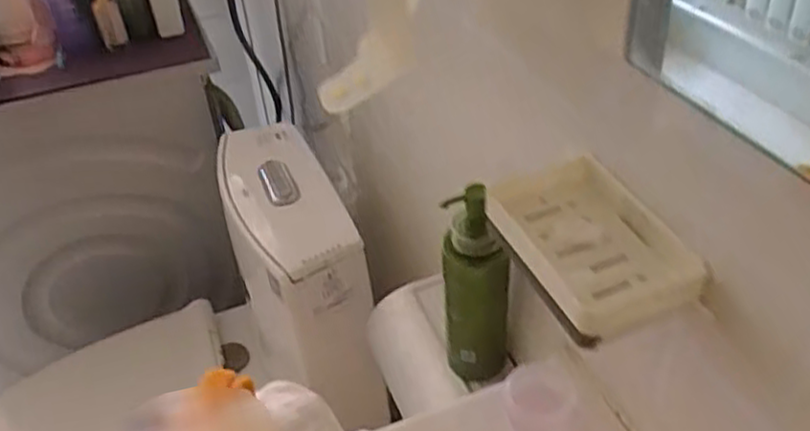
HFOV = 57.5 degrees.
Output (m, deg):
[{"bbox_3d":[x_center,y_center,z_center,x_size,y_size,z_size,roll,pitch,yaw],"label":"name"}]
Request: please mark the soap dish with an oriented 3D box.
[{"bbox_3d":[0.118,0.015,0.489,0.090,0.033,0.146,-17,41,-14],"label":"soap dish"}]

